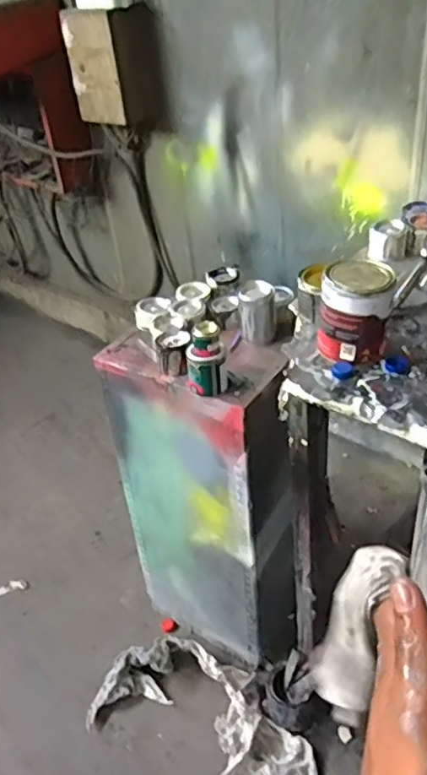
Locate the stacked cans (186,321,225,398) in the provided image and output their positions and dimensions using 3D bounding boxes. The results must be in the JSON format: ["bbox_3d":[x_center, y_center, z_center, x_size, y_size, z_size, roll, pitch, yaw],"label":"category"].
[{"bbox_3d":[-0.011,-0.050,1.088,0.070,0.123,0.065,-3,37,3],"label":"stacked cans"}]

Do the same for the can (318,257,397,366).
[{"bbox_3d":[0.223,-0.117,0.969,0.106,0.137,0.098,11,39,19],"label":"can"}]

